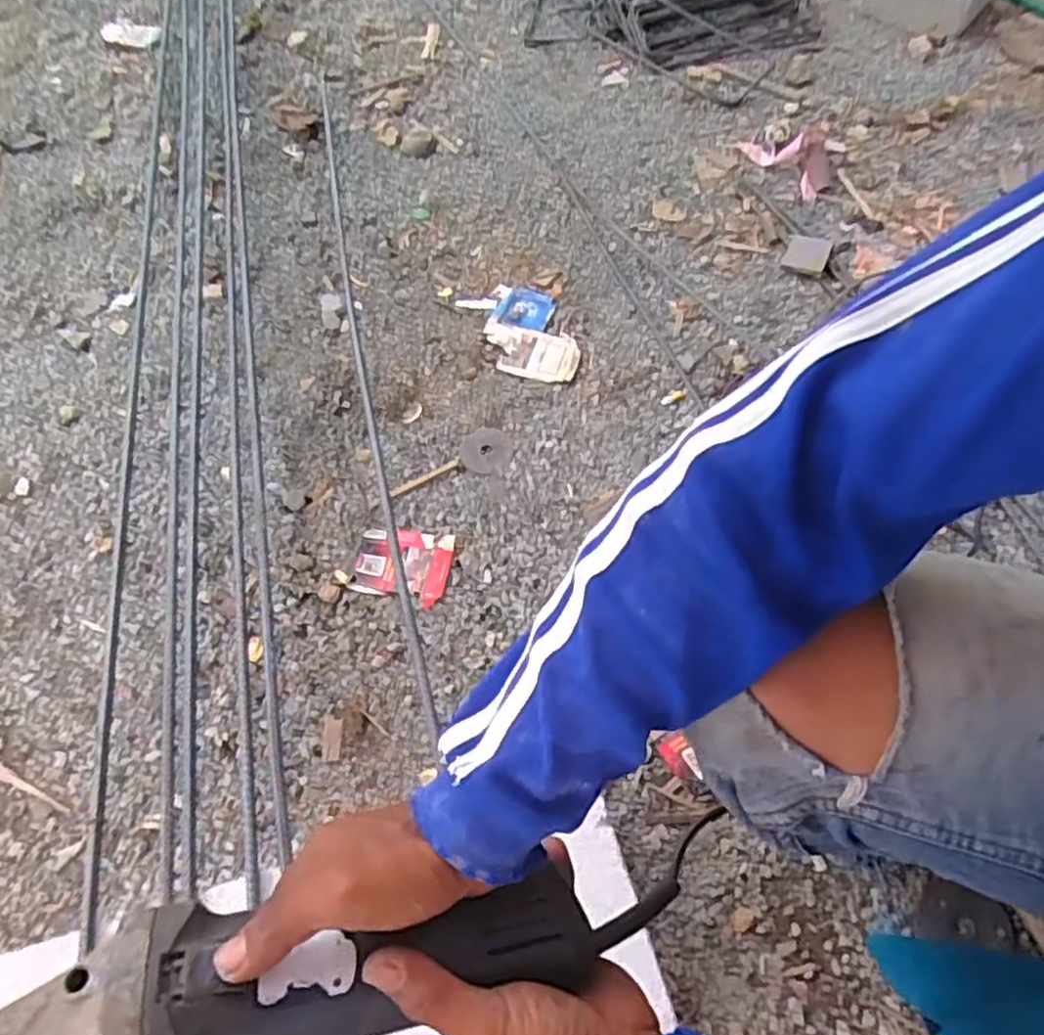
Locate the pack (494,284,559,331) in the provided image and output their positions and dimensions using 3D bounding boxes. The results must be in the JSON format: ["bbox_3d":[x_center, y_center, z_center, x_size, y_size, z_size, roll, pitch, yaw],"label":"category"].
[{"bbox_3d":[0.006,-0.295,0.992,0.074,0.007,0.074,16,63,10],"label":"pack"}]

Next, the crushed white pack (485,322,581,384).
[{"bbox_3d":[0.011,-0.224,0.949,0.129,0.008,0.080,12,62,8],"label":"crushed white pack"}]

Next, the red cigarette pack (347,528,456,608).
[{"bbox_3d":[-0.134,0.052,0.789,0.106,0.008,0.083,8,61,6],"label":"red cigarette pack"}]

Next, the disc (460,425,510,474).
[{"bbox_3d":[-0.046,-0.086,0.869,0.059,0.006,0.069,3,61,3],"label":"disc"}]

